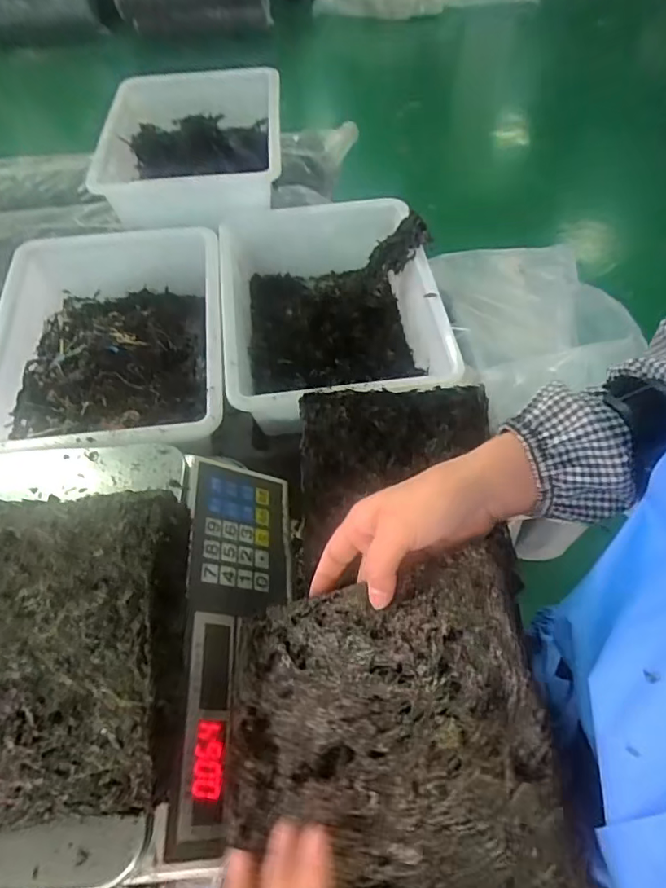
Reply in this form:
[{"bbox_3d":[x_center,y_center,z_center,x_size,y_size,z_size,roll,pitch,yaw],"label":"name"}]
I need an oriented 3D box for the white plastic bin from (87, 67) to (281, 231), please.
[{"bbox_3d":[-0.228,-0.486,0.917,0.282,0.107,0.359,-4,55,-2],"label":"white plastic bin"}]

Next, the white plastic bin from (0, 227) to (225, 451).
[{"bbox_3d":[-0.284,-0.130,0.709,0.287,0.097,0.352,-8,55,-5],"label":"white plastic bin"}]

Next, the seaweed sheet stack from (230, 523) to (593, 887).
[{"bbox_3d":[0.026,0.164,0.285,0.173,0.015,0.200,-18,51,18],"label":"seaweed sheet stack"}]

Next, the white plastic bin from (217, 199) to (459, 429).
[{"bbox_3d":[-0.008,-0.182,0.754,0.278,0.109,0.365,-8,55,-4],"label":"white plastic bin"}]

